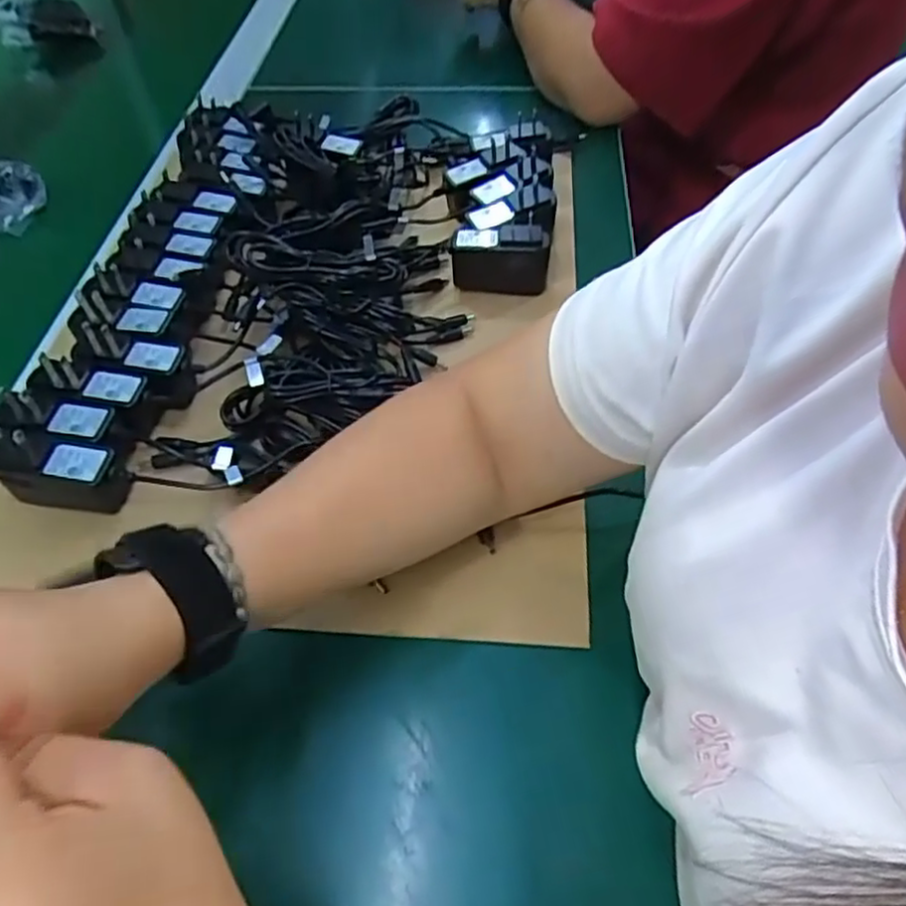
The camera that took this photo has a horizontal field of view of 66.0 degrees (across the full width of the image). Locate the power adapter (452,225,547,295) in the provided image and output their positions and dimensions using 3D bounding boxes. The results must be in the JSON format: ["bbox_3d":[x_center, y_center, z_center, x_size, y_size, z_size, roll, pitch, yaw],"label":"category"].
[{"bbox_3d":[0.036,-0.148,0.530,0.070,0.047,0.028,8,53,9],"label":"power adapter"}]

